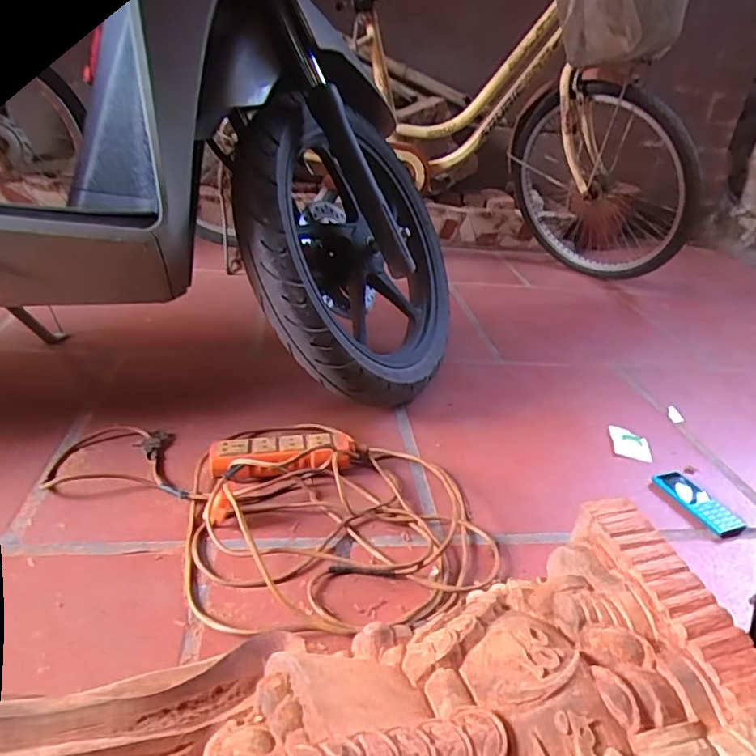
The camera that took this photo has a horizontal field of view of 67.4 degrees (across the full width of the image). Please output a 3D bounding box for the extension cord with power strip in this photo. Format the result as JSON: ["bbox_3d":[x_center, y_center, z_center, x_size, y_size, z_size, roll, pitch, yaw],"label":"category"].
[{"bbox_3d":[-0.133,0.132,0.750,0.572,0.082,0.370,24,33,28],"label":"extension cord with power strip"}]

